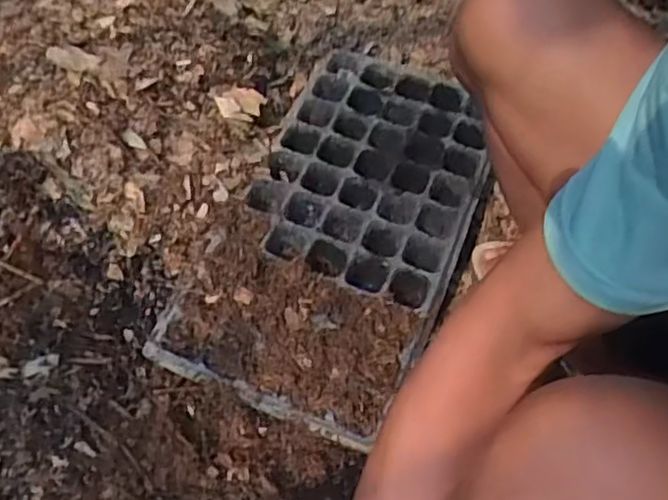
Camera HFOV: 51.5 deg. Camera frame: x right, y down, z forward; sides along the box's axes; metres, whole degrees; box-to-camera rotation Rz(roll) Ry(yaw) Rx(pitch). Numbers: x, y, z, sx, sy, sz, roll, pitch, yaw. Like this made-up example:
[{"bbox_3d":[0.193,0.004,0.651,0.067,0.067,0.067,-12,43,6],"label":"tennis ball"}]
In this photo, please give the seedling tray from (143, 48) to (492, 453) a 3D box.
[{"bbox_3d":[0.024,-0.044,0.859,0.277,0.052,0.531,19,61,14],"label":"seedling tray"}]

